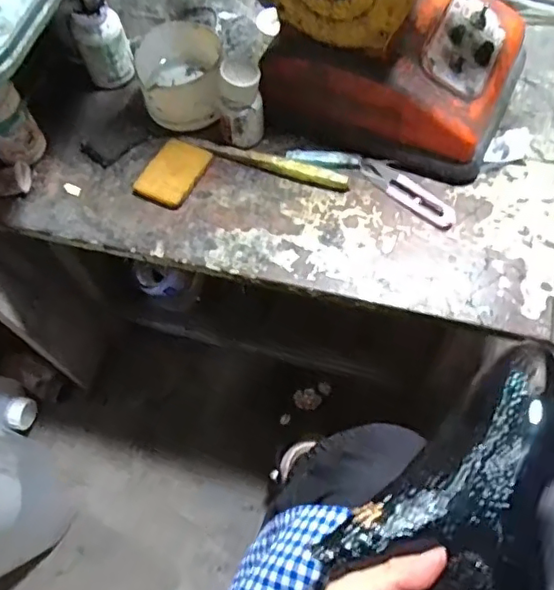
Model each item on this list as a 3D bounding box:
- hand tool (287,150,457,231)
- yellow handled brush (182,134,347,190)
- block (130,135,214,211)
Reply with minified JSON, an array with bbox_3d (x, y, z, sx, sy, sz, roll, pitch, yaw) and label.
[{"bbox_3d":[0.095,-0.114,0.547,0.169,0.007,0.042,28,69,15],"label":"hand tool"},{"bbox_3d":[-0.014,-0.134,0.559,0.175,0.012,0.019,18,67,11],"label":"yellow handled brush"},{"bbox_3d":[-0.101,-0.123,0.558,0.054,0.012,0.074,24,68,14],"label":"block"}]

